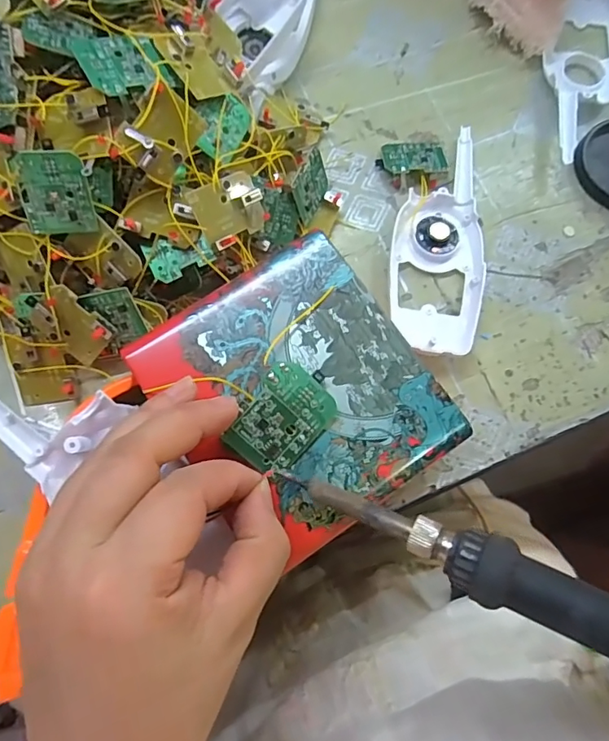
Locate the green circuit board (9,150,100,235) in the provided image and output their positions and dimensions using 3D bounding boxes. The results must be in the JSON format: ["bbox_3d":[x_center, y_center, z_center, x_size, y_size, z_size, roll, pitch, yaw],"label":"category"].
[{"bbox_3d":[-0.128,-0.091,0.256,0.034,0.042,0.004,-4,41,-7],"label":"green circuit board"}]

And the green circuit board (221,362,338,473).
[{"bbox_3d":[-0.009,0.020,0.202,0.033,0.004,0.041,40,84,-15],"label":"green circuit board"}]

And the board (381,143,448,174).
[{"bbox_3d":[0.075,-0.145,0.338,0.042,0.004,0.031,-2,56,-2],"label":"board"}]

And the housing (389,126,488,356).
[{"bbox_3d":[0.086,-0.085,0.322,0.058,0.020,0.157,5,76,0],"label":"housing"}]

